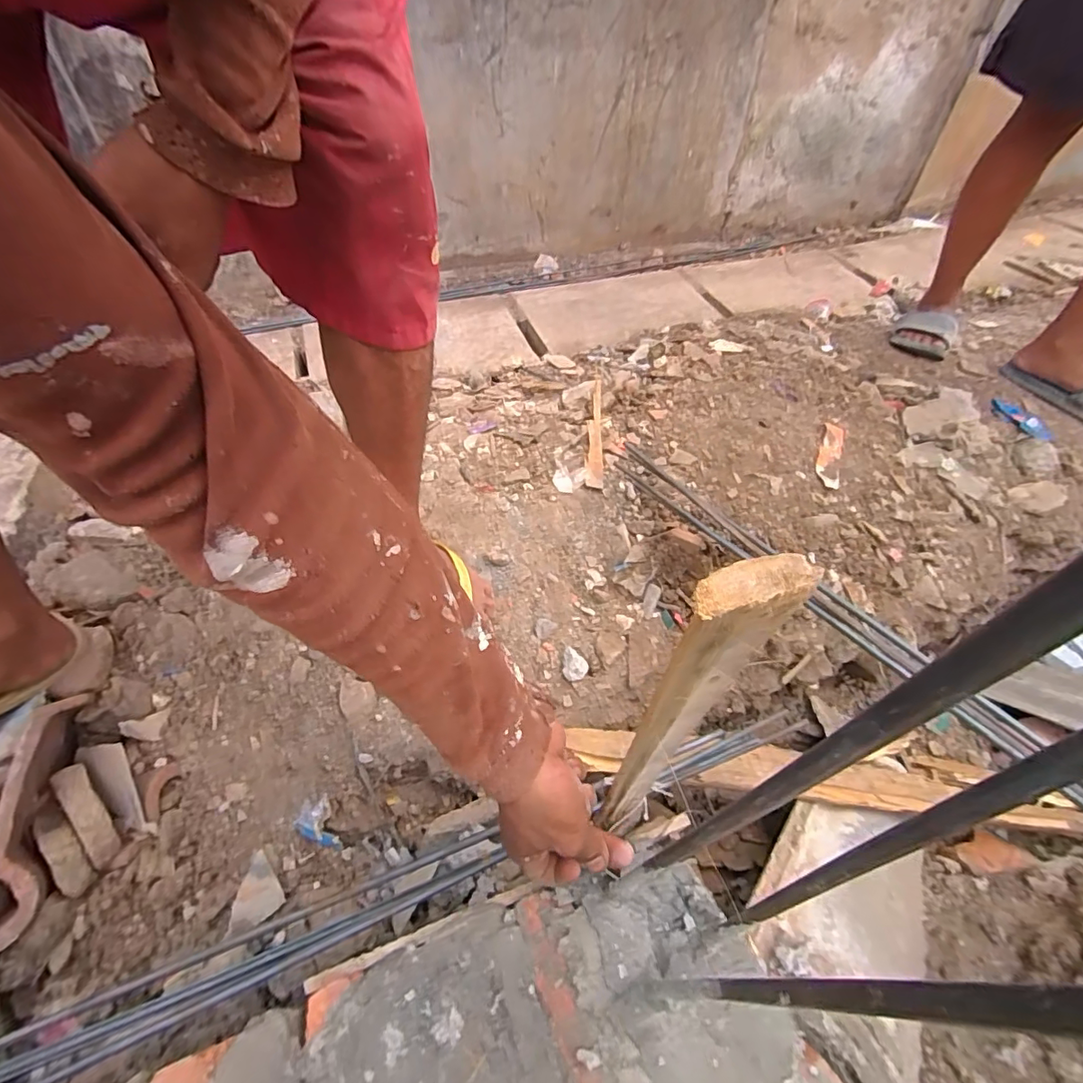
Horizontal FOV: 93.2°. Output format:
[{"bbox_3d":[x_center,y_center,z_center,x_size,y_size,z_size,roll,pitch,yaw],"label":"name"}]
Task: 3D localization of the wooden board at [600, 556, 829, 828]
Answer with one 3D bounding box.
[{"bbox_3d":[0.061,0.118,0.285,0.034,0.352,0.013,-8,52,-6],"label":"wooden board"}]

